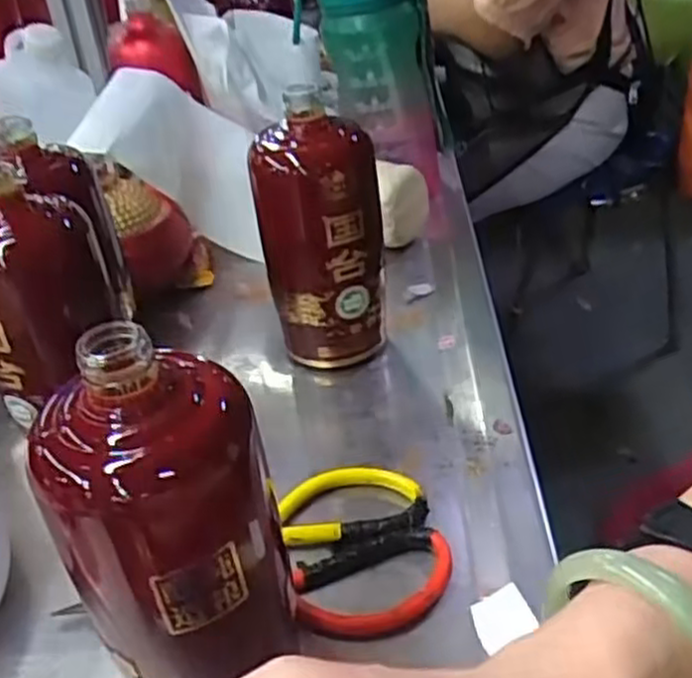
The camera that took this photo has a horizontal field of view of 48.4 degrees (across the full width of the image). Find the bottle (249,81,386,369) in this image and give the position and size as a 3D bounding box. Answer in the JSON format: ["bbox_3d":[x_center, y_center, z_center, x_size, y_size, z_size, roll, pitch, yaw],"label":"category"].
[{"bbox_3d":[-0.017,-0.069,0.528,0.084,0.184,0.074,-4,35,-2],"label":"bottle"}]

